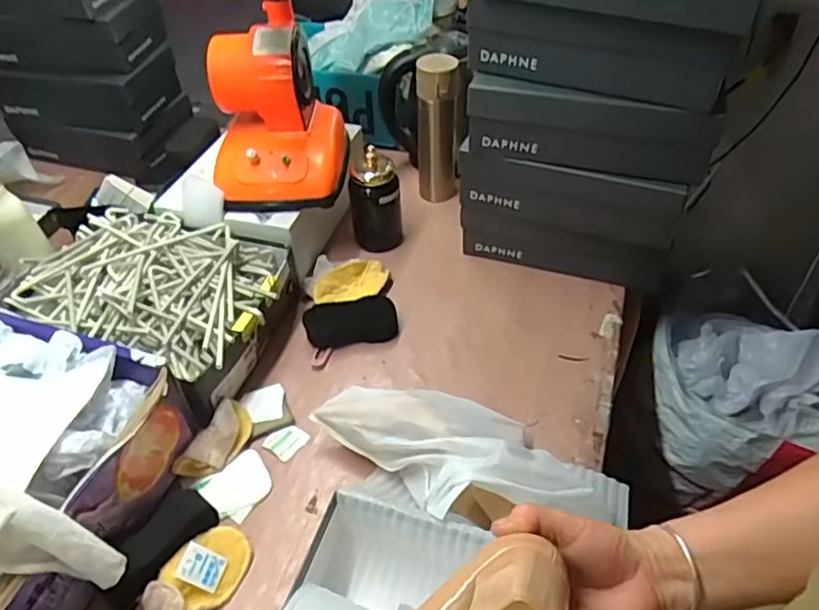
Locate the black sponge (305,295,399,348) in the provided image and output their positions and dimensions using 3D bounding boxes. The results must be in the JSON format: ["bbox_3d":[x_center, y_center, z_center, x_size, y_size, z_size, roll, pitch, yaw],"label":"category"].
[{"bbox_3d":[-0.082,0.024,0.877,0.127,0.016,0.065,-7,78,-4],"label":"black sponge"}]

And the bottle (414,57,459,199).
[{"bbox_3d":[0.048,-0.288,1.024,0.070,0.236,0.072,-1,46,2],"label":"bottle"}]

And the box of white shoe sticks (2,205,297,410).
[{"bbox_3d":[-0.334,-0.013,0.854,0.343,0.119,0.243,17,49,18],"label":"box of white shoe sticks"}]

